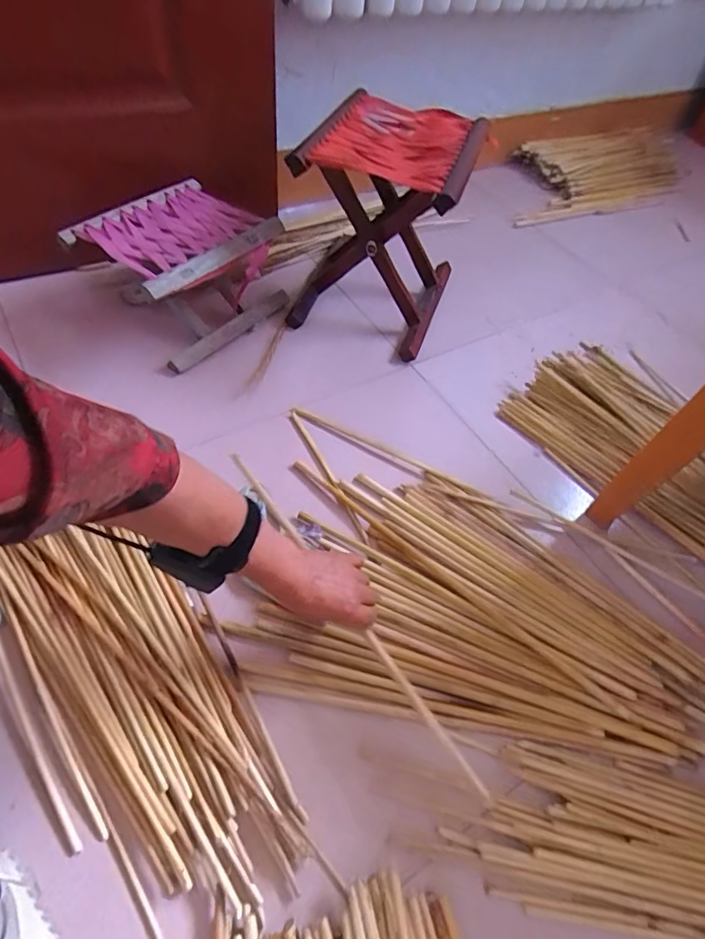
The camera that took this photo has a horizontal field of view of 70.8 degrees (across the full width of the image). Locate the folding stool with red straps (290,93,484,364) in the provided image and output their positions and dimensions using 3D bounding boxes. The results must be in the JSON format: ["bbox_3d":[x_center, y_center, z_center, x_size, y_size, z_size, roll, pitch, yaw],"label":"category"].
[{"bbox_3d":[0.059,-0.436,0.925,0.291,0.342,0.317,14,53,6],"label":"folding stool with red straps"}]

